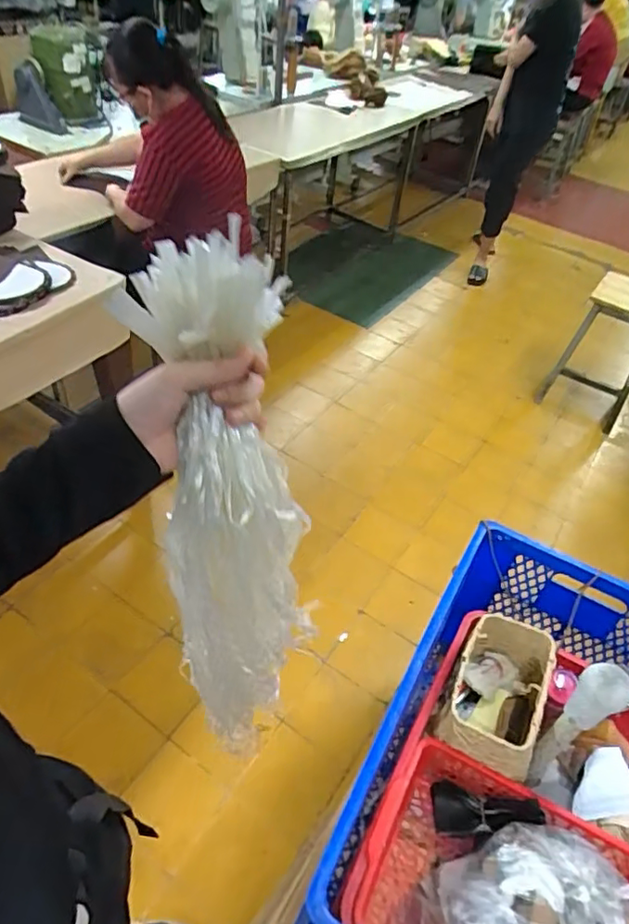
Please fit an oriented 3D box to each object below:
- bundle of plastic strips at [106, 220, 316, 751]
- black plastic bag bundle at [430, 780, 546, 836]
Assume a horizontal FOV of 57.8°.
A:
[{"bbox_3d":[-0.072,0.097,0.529,0.117,0.574,0.087,-15,41,-20],"label":"bundle of plastic strips"},{"bbox_3d":[0.274,0.565,0.924,0.183,0.040,0.070,-20,34,34],"label":"black plastic bag bundle"}]

